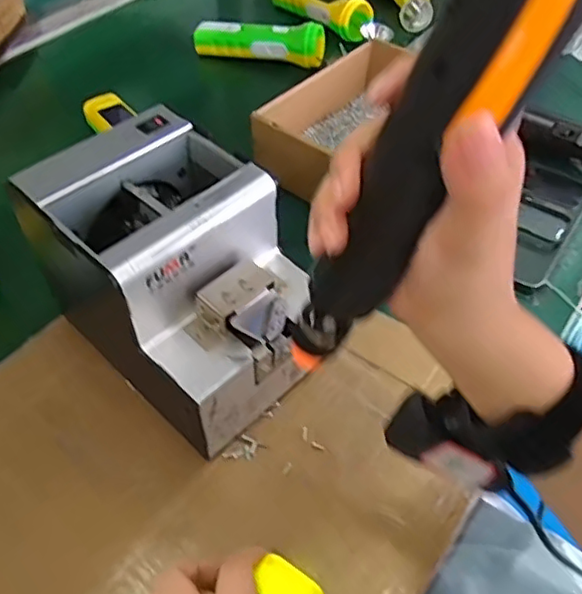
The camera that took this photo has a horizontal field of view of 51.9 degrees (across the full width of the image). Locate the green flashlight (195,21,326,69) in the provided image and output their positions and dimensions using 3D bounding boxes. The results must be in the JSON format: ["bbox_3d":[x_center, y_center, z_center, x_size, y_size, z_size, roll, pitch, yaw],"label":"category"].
[{"bbox_3d":[-0.042,-0.325,0.750,0.165,0.046,0.044,10,51,9],"label":"green flashlight"}]

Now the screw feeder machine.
[{"bbox_3d":[-0.074,-0.012,0.419,0.170,0.148,0.121,37,59,27],"label":"screw feeder machine"}]

